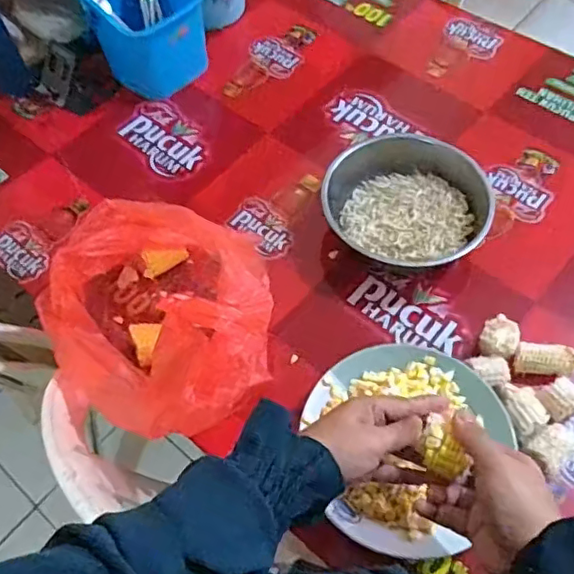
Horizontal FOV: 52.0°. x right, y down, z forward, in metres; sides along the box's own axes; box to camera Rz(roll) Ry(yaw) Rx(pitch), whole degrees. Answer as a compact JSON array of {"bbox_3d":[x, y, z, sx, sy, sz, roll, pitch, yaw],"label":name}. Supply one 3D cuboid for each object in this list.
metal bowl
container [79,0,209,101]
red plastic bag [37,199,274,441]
[{"bbox_3d":[0.148,-0.110,0.745,0.190,0.077,0.172,4,61,6],"label":"metal bowl"},{"bbox_3d":[-0.207,-0.390,0.871,0.161,0.150,0.140,-32,63,-15],"label":"container"},{"bbox_3d":[-0.137,0.027,0.610,0.249,0.193,0.219,27,66,17],"label":"red plastic bag"}]

